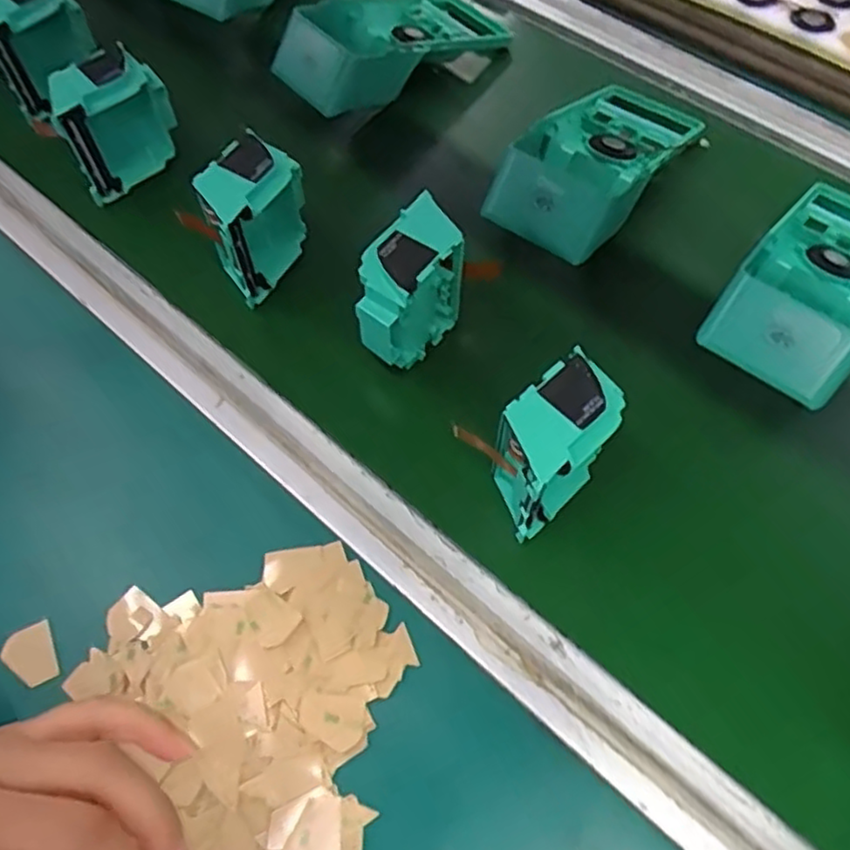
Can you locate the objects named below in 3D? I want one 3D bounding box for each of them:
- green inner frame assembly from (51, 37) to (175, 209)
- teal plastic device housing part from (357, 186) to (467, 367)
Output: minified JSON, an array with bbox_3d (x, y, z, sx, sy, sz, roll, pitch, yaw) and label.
[{"bbox_3d":[-0.213,-0.203,0.474,0.041,0.073,0.076,37,68,18],"label":"green inner frame assembly"},{"bbox_3d":[-0.011,-0.073,0.405,0.045,0.084,0.078,35,66,18],"label":"teal plastic device housing part"}]

